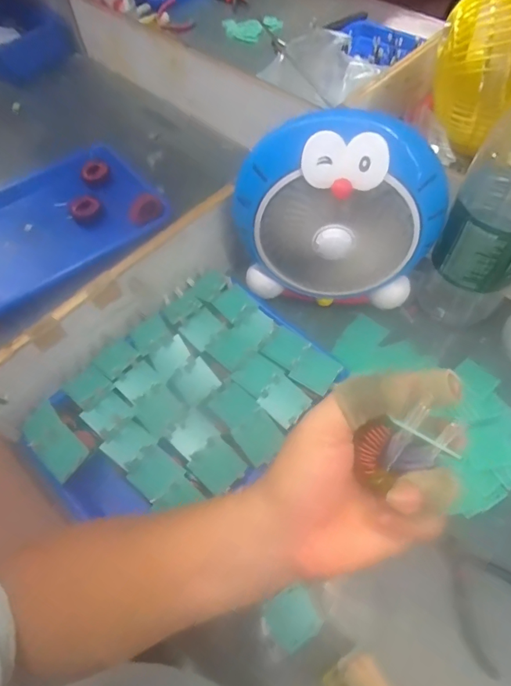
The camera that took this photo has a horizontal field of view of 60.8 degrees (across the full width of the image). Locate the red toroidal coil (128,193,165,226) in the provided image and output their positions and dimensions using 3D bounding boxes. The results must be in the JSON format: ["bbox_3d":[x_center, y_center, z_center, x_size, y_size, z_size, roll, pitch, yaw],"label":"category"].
[{"bbox_3d":[-0.171,-0.207,0.683,0.055,0.047,0.015,-38,64,-18],"label":"red toroidal coil"}]

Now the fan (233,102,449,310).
[{"bbox_3d":[0.094,-0.144,0.515,0.233,0.229,0.093,-2,59,3],"label":"fan"}]

